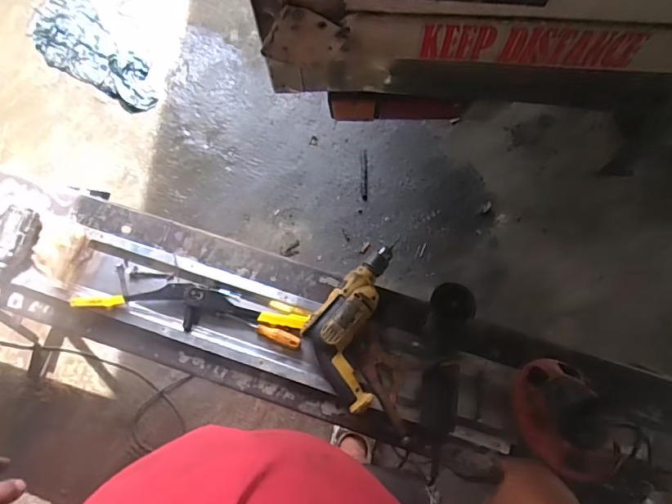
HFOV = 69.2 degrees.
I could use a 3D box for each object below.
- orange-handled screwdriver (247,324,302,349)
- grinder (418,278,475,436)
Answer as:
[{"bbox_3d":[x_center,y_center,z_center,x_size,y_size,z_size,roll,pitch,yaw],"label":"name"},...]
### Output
[{"bbox_3d":[-0.117,0.153,0.921,0.106,0.025,0.027,24,78,6],"label":"orange-handled screwdriver"},{"bbox_3d":[0.198,0.194,0.889,0.077,0.087,0.270,8,84,4],"label":"grinder"}]

